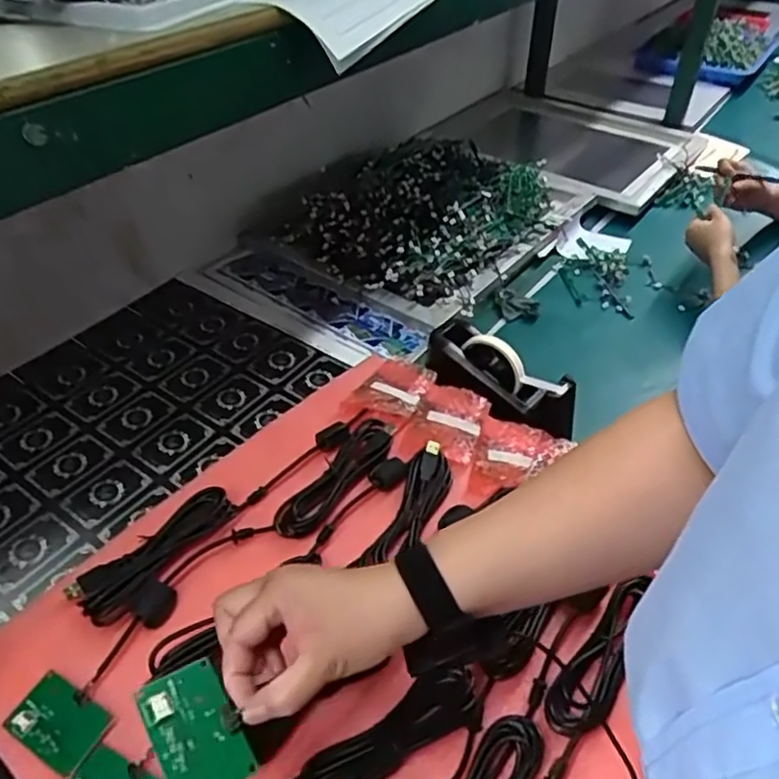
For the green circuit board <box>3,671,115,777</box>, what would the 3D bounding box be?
[{"bbox_3d":[-0.235,0.236,0.457,0.070,0.008,0.042,21,46,21],"label":"green circuit board"}]

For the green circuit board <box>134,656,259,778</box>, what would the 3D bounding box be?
[{"bbox_3d":[-0.106,0.187,0.353,0.044,0.007,0.068,-16,56,-37],"label":"green circuit board"}]

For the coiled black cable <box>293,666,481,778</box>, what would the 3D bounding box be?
[{"bbox_3d":[-0.004,0.241,0.441,0.148,0.019,0.044,-20,46,-22],"label":"coiled black cable"}]

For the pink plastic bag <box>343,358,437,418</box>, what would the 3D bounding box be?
[{"bbox_3d":[0.002,0.002,0.700,0.069,0.013,0.105,19,45,18],"label":"pink plastic bag"}]

